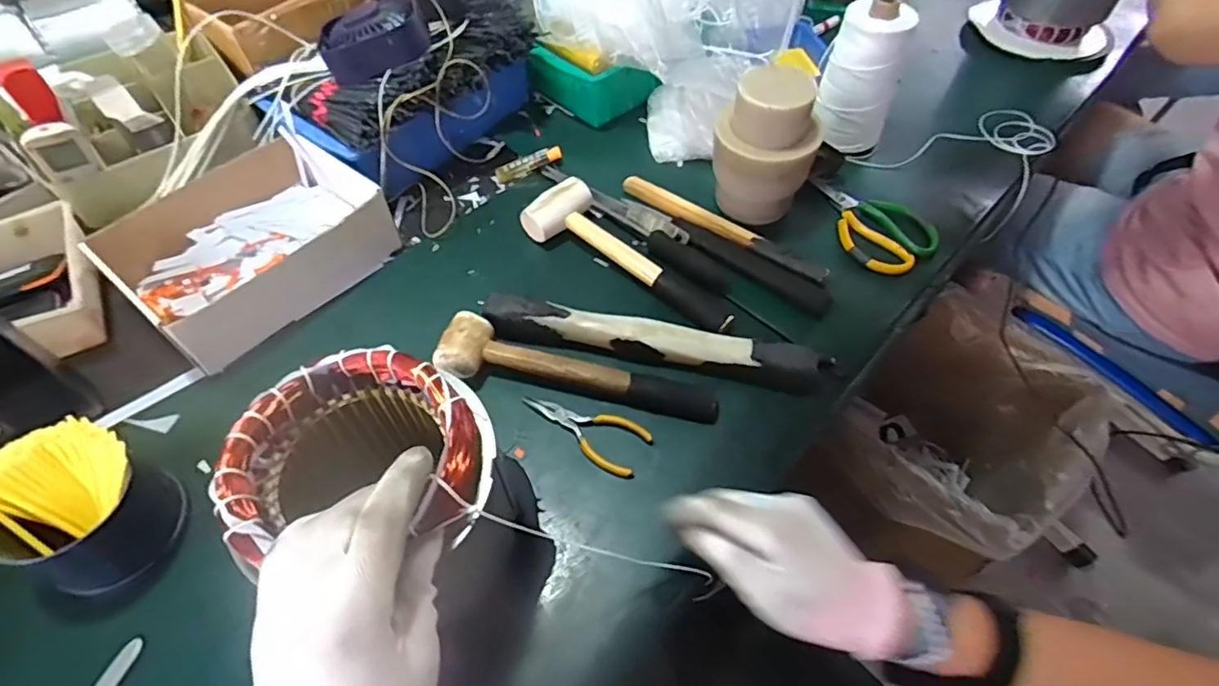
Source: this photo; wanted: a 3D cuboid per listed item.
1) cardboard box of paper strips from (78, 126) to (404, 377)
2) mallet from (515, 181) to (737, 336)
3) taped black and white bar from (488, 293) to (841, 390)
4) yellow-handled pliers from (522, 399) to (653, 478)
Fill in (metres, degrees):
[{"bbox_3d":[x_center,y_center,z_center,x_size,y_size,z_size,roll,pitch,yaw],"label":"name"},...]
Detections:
[{"bbox_3d":[-0.376,-0.110,0.630,0.201,0.071,0.249,36,62,22],"label":"cardboard box of paper strips"},{"bbox_3d":[0.021,-0.091,0.623,0.251,0.043,0.072,37,62,23],"label":"mallet"},{"bbox_3d":[0.045,0.001,0.561,0.332,0.033,0.039,11,56,8],"label":"taped black and white bar"},{"bbox_3d":[-0.024,0.074,0.521,0.117,0.006,0.048,25,59,17],"label":"yellow-handled pliers"}]

